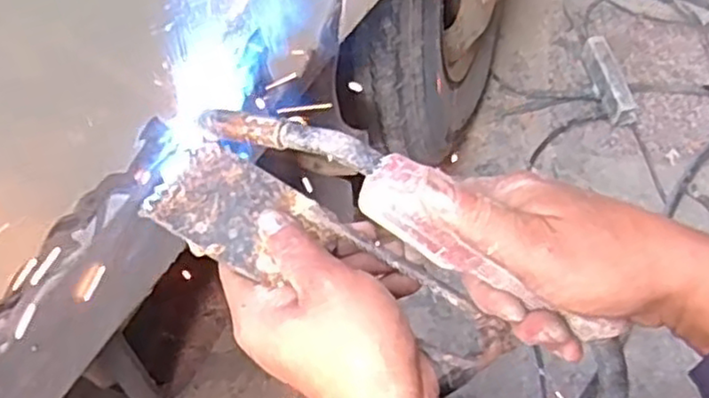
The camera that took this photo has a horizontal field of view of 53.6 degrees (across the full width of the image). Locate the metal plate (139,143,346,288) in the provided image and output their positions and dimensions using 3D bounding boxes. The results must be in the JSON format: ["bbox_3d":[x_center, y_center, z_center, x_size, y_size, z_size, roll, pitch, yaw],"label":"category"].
[{"bbox_3d":[-0.065,0.009,0.414,0.099,0.008,0.065,31,58,3],"label":"metal plate"}]

